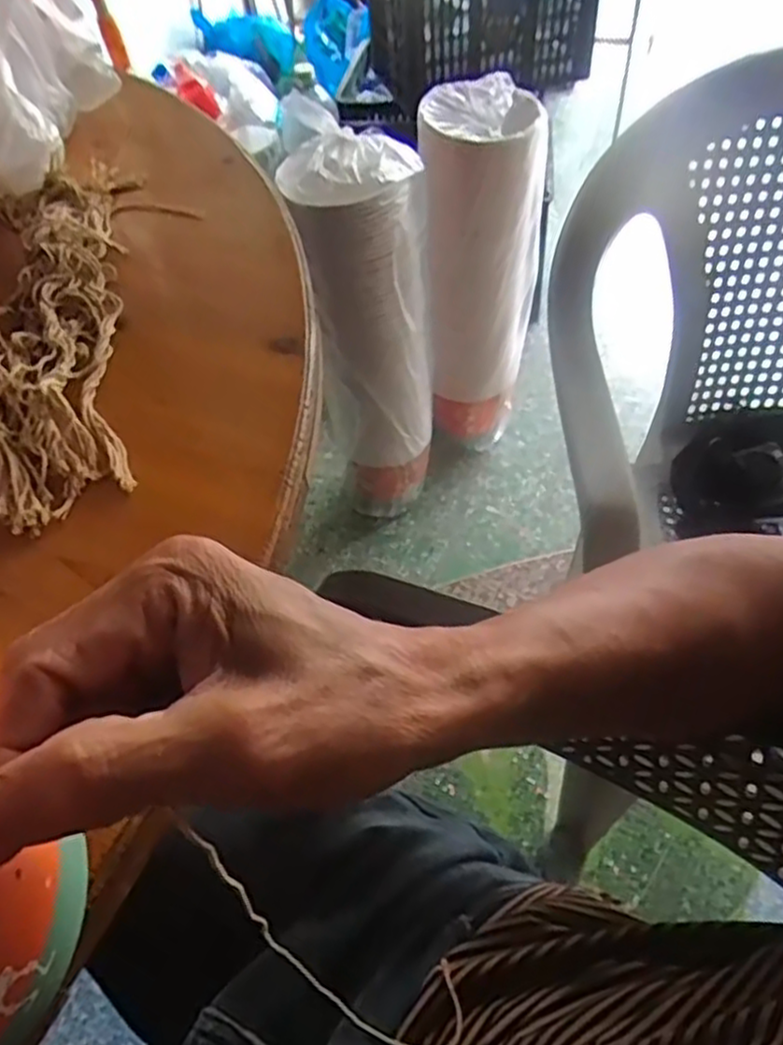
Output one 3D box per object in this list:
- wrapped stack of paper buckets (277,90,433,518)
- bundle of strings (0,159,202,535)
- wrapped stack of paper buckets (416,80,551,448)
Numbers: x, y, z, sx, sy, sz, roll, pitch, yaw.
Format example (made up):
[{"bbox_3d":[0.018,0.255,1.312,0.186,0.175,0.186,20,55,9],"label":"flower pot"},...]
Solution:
[{"bbox_3d":[-0.035,-0.266,1.124,0.161,0.664,0.172,-14,52,-6],"label":"wrapped stack of paper buckets"},{"bbox_3d":[-0.210,-0.143,0.487,0.122,0.029,0.348,-12,52,-5],"label":"bundle of strings"},{"bbox_3d":[0.135,-0.330,1.163,0.160,0.589,0.155,2,52,6],"label":"wrapped stack of paper buckets"}]

